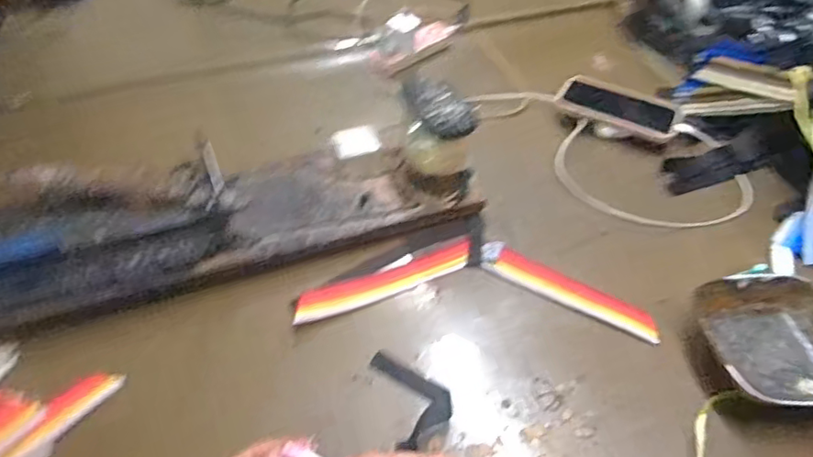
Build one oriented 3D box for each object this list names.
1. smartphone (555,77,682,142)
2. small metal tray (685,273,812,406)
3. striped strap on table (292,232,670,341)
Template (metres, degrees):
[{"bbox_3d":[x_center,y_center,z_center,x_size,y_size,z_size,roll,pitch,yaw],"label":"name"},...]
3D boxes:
[{"bbox_3d":[0.276,-0.158,0.747,0.151,0.012,0.079,23,53,19],"label":"smartphone"},{"bbox_3d":[0.321,0.103,0.500,0.129,0.043,0.127,3,44,3],"label":"small metal tray"},{"bbox_3d":[0.066,0.051,0.567,0.330,0.012,0.113,1,44,2],"label":"striped strap on table"}]

